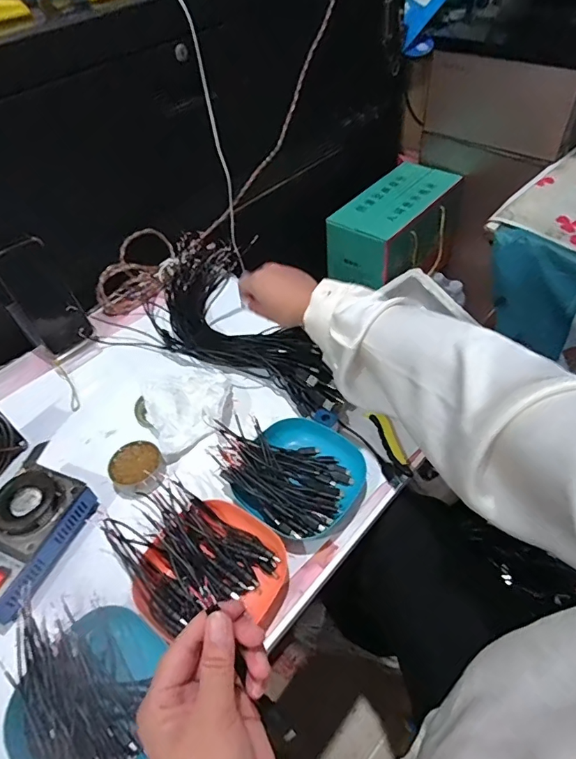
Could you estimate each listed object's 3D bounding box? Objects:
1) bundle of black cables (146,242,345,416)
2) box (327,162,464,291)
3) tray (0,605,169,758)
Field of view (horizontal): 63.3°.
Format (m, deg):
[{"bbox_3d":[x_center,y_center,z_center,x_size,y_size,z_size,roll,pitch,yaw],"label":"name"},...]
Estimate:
[{"bbox_3d":[-0.097,-0.074,0.712,0.184,0.056,0.414,-23,51,-13],"label":"bundle of black cables"},{"bbox_3d":[0.268,-0.365,1.139,0.178,0.171,0.336,31,59,28],"label":"box"},{"bbox_3d":[-0.169,0.286,0.413,0.132,0.032,0.132,28,58,26],"label":"tray"}]

